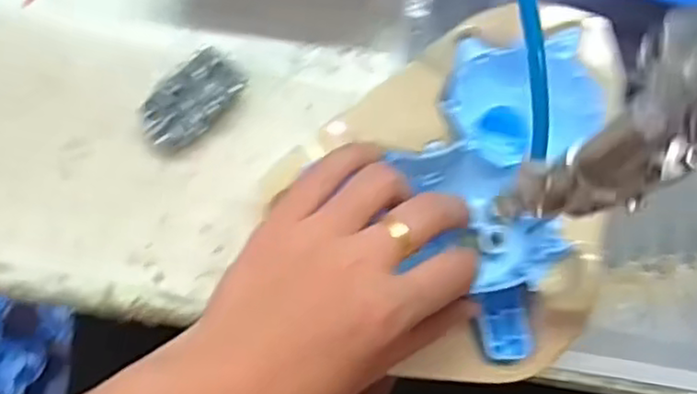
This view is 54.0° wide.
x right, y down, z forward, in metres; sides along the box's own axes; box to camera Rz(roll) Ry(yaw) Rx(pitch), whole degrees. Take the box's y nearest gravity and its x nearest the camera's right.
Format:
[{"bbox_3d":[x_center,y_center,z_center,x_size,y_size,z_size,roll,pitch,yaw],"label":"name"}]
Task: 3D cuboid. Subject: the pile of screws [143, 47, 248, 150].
[{"bbox_3d":[-0.080,-0.049,0.353,0.054,0.019,0.030,-42,88,-7],"label":"pile of screws"}]

